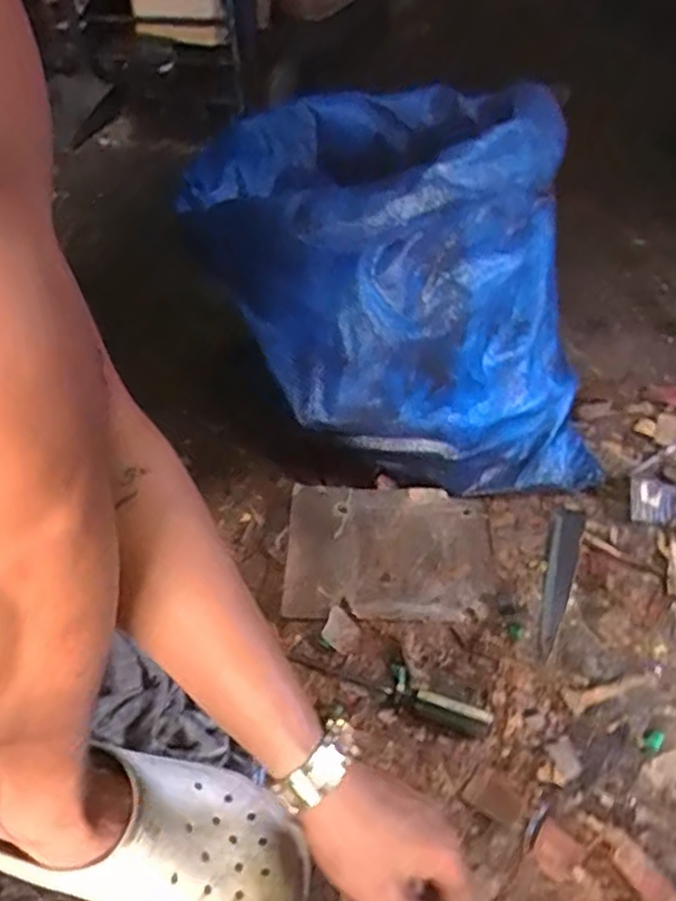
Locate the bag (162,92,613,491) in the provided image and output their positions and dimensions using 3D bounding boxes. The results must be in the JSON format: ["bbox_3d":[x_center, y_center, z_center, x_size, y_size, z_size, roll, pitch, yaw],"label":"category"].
[{"bbox_3d":[0.051,-0.196,0.788,0.361,0.372,0.379,-7,43,-3],"label":"bag"}]

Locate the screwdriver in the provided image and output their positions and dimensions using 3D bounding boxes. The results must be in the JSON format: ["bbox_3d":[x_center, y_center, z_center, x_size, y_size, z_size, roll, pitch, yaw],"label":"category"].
[{"bbox_3d":[0.048,0.204,0.617,0.178,0.022,0.033,19,48,24],"label":"screwdriver"}]

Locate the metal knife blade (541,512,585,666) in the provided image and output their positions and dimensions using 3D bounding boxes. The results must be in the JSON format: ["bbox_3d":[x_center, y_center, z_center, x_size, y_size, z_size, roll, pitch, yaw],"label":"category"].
[{"bbox_3d":[0.219,0.128,0.698,0.029,0.004,0.181,13,47,19],"label":"metal knife blade"}]

